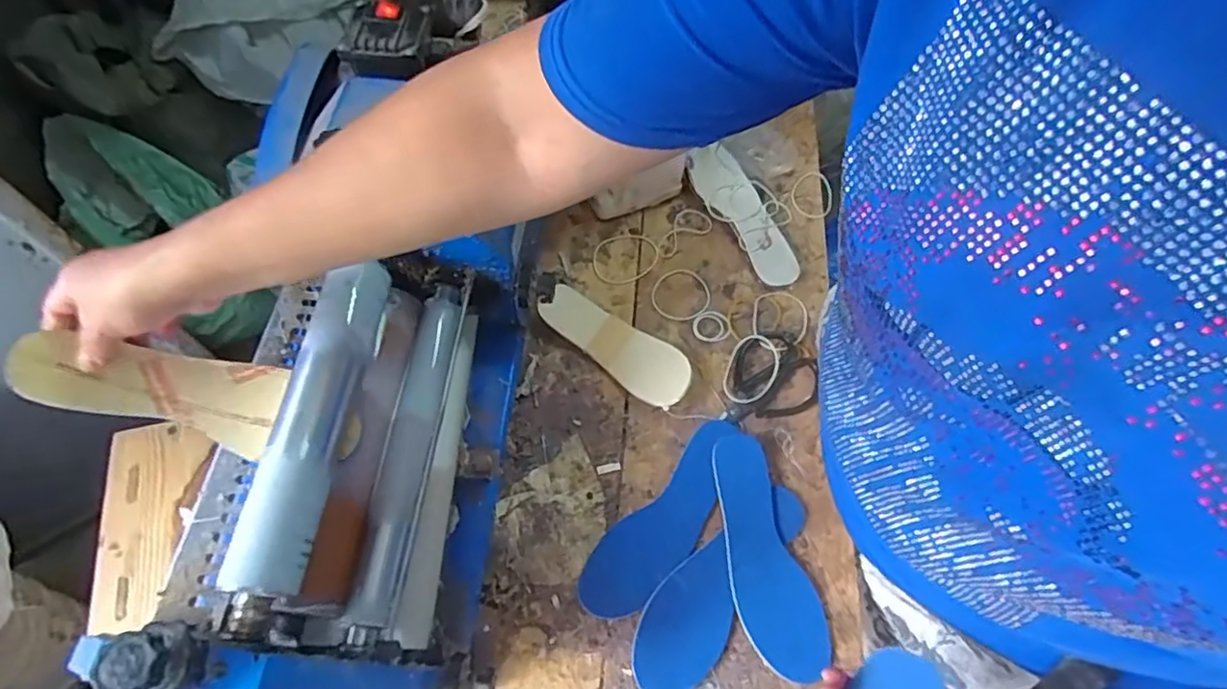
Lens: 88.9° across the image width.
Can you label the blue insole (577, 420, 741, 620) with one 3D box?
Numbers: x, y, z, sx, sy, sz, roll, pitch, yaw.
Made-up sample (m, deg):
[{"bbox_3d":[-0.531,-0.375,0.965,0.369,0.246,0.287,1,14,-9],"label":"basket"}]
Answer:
[{"bbox_3d":[0.054,0.169,0.612,0.067,0.012,0.222,39,68,17],"label":"blue insole"}]

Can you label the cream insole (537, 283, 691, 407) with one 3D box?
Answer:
[{"bbox_3d":[0.005,-0.003,0.691,0.183,0.023,0.071,38,67,16],"label":"cream insole"}]

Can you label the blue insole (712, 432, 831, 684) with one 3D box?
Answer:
[{"bbox_3d":[0.139,0.193,0.593,0.075,0.011,0.220,-10,58,-11],"label":"blue insole"}]

